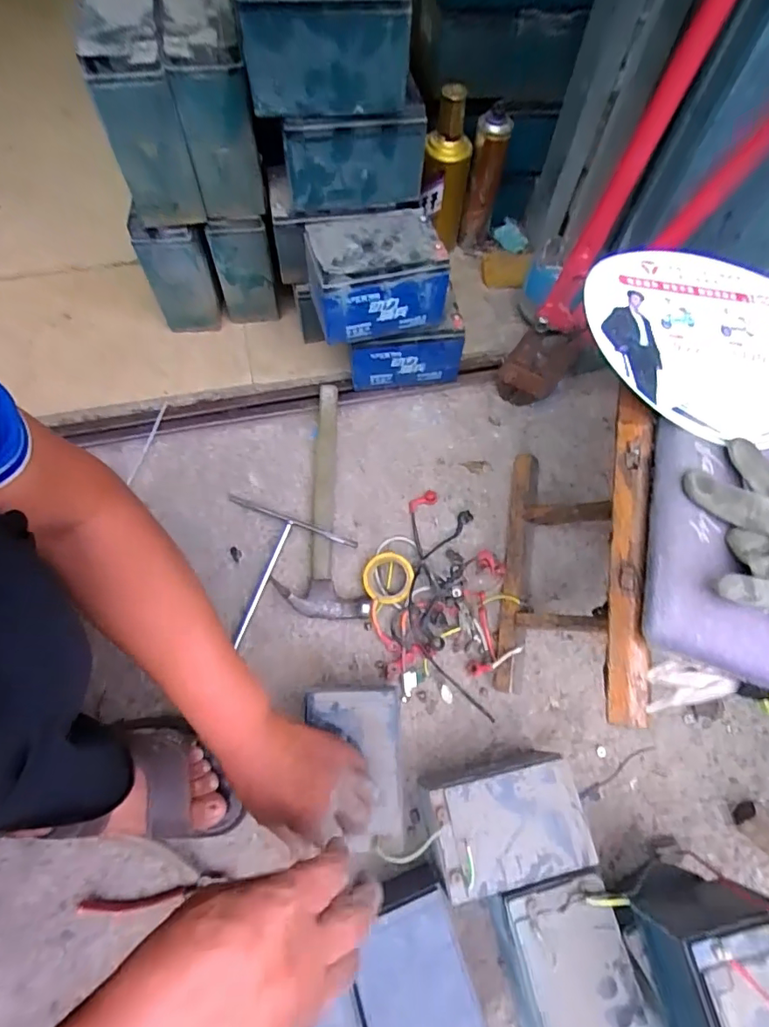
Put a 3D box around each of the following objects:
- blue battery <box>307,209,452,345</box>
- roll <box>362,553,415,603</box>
[{"bbox_3d":[-0.013,-0.290,0.621,0.160,0.097,0.107,-14,65,-9],"label":"blue battery"},{"bbox_3d":[0.004,0.081,0.640,0.066,0.012,0.064,-3,77,14],"label":"roll"}]

